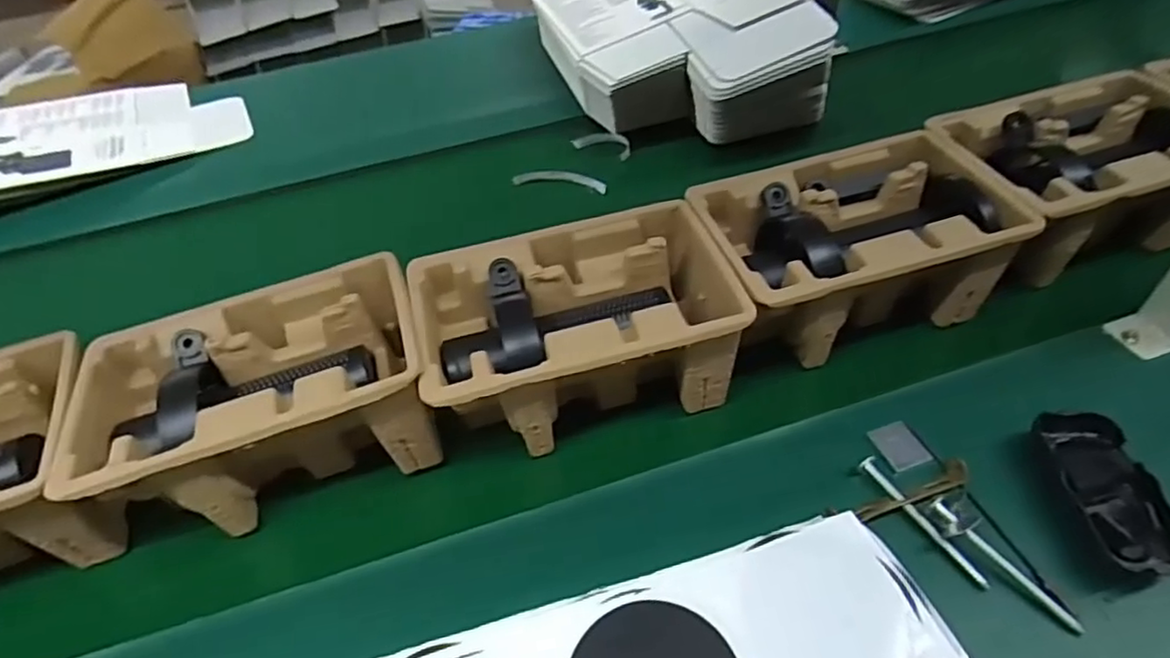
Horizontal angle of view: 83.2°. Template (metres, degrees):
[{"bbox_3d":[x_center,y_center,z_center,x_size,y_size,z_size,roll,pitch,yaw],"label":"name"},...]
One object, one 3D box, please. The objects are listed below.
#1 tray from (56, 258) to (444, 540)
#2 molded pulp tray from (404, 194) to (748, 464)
[{"bbox_3d":[-0.230,0.049,0.480,0.227,0.103,0.150,-14,47,-10],"label":"tray"},{"bbox_3d":[-0.008,0.001,0.507,0.224,0.104,0.147,-13,47,-9],"label":"molded pulp tray"}]

